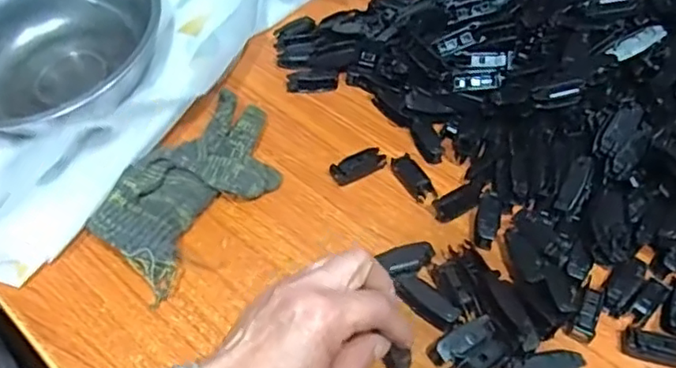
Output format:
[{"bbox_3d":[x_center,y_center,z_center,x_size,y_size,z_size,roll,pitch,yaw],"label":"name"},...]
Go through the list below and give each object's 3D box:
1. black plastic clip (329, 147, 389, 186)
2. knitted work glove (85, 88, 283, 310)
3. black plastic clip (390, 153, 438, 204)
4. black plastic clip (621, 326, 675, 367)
[{"bbox_3d":[0.018,-0.015,0.520,0.048,0.010,0.020,-24,56,-22],"label":"black plastic clip"},{"bbox_3d":[-0.110,-0.003,0.490,0.092,0.033,0.174,30,54,19],"label":"knitted work glove"},{"bbox_3d":[0.062,-0.005,0.510,0.018,0.011,0.048,-20,54,-19],"label":"black plastic clip"},{"bbox_3d":[0.221,0.113,0.417,0.048,0.014,0.022,10,50,4],"label":"black plastic clip"}]

